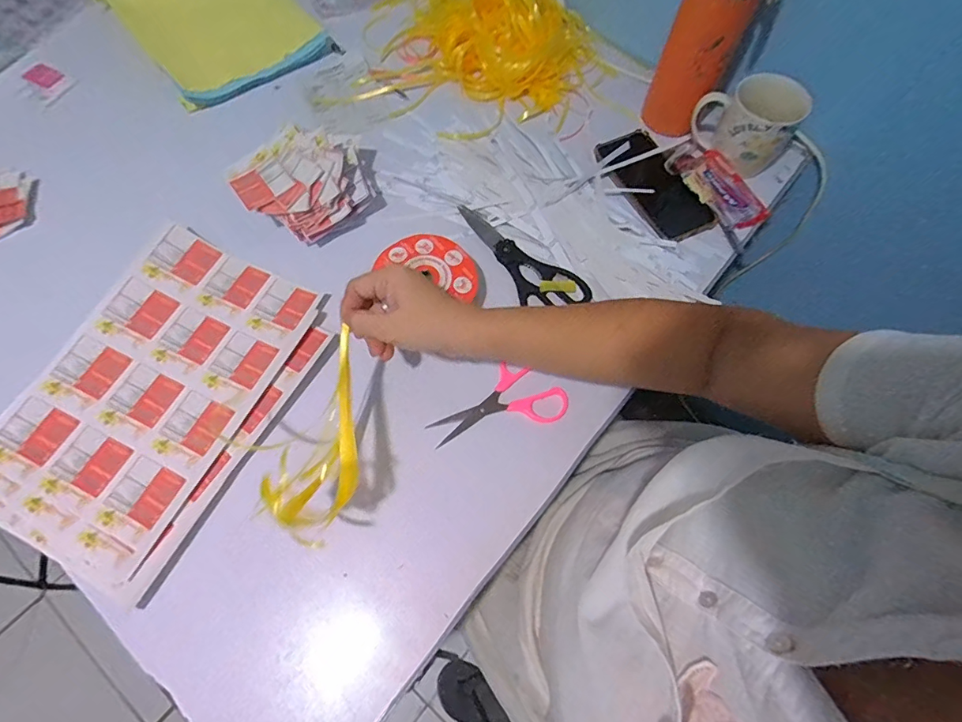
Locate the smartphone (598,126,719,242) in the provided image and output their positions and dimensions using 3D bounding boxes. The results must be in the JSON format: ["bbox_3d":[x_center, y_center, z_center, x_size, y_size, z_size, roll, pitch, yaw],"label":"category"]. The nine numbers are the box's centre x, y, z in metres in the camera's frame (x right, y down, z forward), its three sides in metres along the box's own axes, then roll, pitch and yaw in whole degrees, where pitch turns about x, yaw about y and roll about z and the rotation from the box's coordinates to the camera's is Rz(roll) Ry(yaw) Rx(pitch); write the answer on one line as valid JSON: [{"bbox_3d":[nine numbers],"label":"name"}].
[{"bbox_3d":[0.215,-0.220,0.587,0.080,0.014,0.162,-27,71,-12],"label":"smartphone"}]

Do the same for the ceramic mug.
[{"bbox_3d":[0.332,-0.295,0.576,0.105,0.075,0.096,-28,72,-12],"label":"ceramic mug"}]

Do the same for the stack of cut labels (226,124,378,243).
[{"bbox_3d":[-0.197,-0.204,0.548,0.149,0.067,0.122,-36,74,-15],"label":"stack of cut labels"}]

